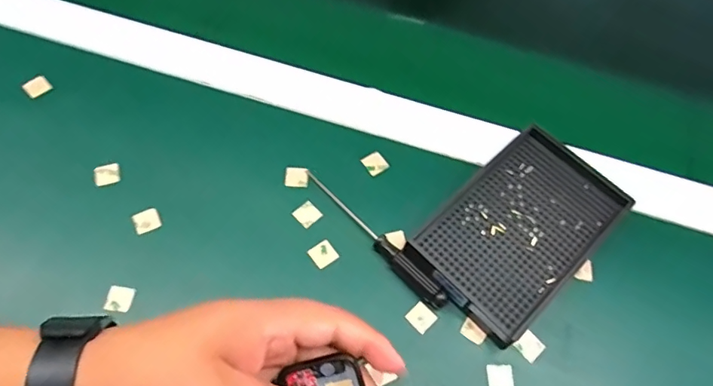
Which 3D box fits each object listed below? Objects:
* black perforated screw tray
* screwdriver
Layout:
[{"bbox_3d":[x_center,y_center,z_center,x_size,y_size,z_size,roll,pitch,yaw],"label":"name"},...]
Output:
[{"bbox_3d":[0.111,0.024,0.339,0.138,0.024,0.089,-40,71,-21],"label":"black perforated screw tray"},{"bbox_3d":[0.011,0.027,0.337,0.011,0.012,0.131,-37,70,-20],"label":"screwdriver"}]

